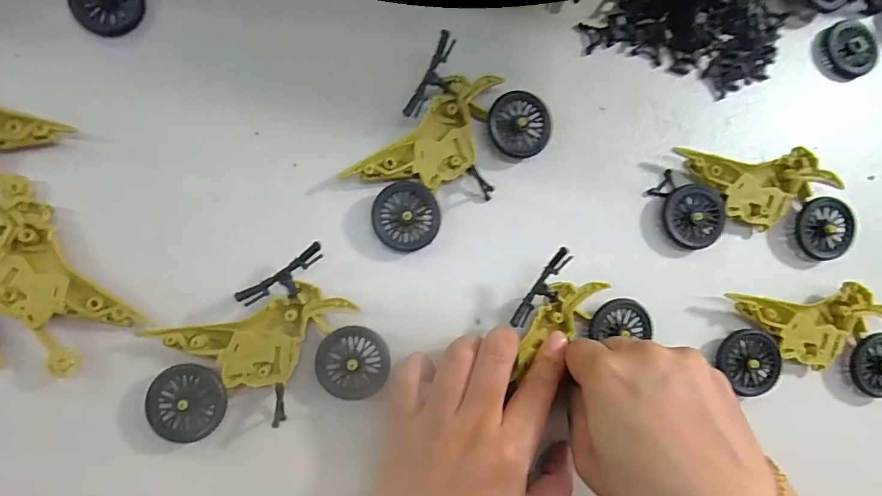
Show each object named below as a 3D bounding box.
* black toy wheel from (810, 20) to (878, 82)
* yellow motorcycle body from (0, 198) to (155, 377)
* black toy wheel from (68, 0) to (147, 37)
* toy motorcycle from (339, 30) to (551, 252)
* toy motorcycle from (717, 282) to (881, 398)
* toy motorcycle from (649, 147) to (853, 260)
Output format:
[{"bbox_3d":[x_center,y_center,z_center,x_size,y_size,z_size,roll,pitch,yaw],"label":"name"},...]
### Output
[{"bbox_3d":[0.271,-0.132,0.319,0.037,0.014,0.037,1,82,-5],"label":"black toy wheel"},{"bbox_3d":[-0.196,0.014,0.233,0.041,0.014,0.091,-39,87,-10],"label":"yellow motorcycle body"},{"bbox_3d":[-0.180,-0.133,0.257,0.032,0.011,0.035,1,82,-5],"label":"black toy wheel"},{"bbox_3d":[0.003,-0.051,0.266,0.075,0.020,0.111,35,83,-4],"label":"toy motorcycle"},{"bbox_3d":[0.220,0.055,0.284,0.116,0.015,0.061,2,82,-5],"label":"toy motorcycle"},{"bbox_3d":[0.192,-0.028,0.289,0.118,0.014,0.060,5,81,-5],"label":"toy motorcycle"}]

